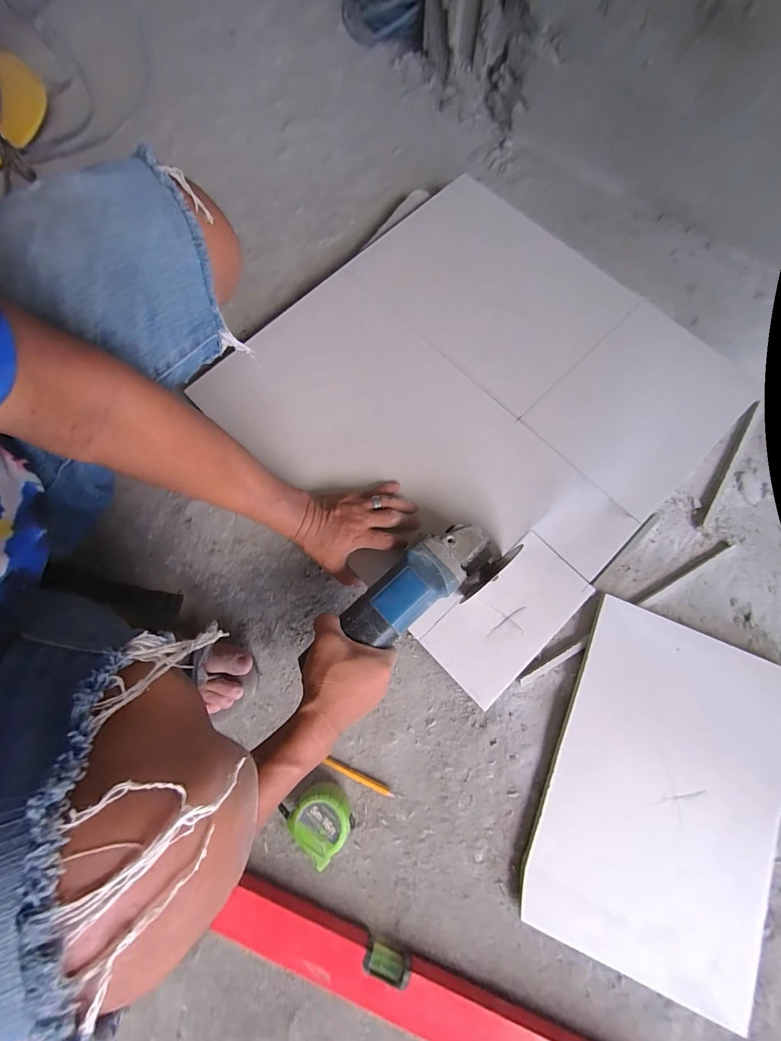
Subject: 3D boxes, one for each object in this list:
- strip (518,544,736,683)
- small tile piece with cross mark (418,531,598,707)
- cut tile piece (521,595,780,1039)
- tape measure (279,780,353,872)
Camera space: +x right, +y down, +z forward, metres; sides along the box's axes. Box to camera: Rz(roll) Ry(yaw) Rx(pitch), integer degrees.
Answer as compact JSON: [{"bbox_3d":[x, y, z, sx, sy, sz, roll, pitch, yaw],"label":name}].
[{"bbox_3d":[0.317,0.120,0.497,0.349,0.007,0.016,-29,75,-7],"label":"strip"},{"bbox_3d":[0.148,0.121,0.471,0.203,0.004,0.107,-43,78,-7],"label":"small tile piece with cross mark"},{"bbox_3d":[0.322,0.313,0.440,0.248,0.019,0.369,22,76,8],"label":"cut tile piece"},{"bbox_3d":[-0.077,0.339,0.431,0.067,0.036,0.068,-43,77,-10],"label":"tape measure"}]

